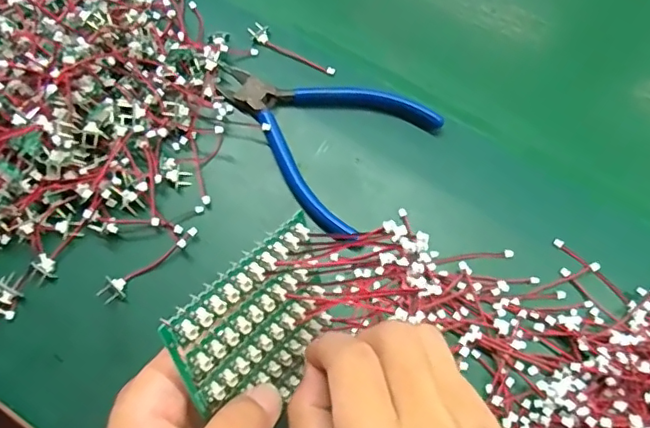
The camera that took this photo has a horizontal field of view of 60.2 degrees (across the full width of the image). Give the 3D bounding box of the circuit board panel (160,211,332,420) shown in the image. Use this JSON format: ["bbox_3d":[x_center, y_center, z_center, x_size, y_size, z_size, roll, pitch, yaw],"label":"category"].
[{"bbox_3d":[-0.027,0.053,0.248,0.007,0.077,0.076,18,45,38],"label":"circuit board panel"}]

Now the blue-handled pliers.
[{"bbox_3d":[-0.010,-0.061,0.365,0.137,0.009,0.102,35,72,13],"label":"blue-handled pliers"}]

